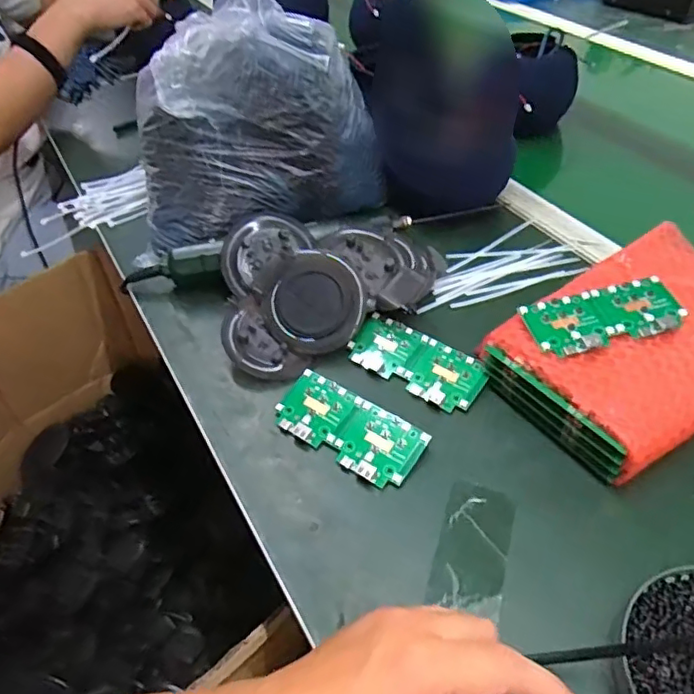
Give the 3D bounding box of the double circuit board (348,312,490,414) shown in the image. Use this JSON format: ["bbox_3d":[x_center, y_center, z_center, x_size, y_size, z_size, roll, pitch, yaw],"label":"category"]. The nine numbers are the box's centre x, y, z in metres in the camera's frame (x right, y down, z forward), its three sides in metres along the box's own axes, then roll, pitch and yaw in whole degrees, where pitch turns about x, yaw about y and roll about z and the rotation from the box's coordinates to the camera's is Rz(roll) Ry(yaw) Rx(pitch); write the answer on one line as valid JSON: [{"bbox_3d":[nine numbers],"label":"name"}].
[{"bbox_3d":[0.056,0.012,0.480,0.115,0.011,0.053,31,55,25],"label":"double circuit board"}]

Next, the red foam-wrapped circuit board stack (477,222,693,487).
[{"bbox_3d":[0.226,0.000,0.451,0.208,0.057,0.151,-24,53,-20],"label":"red foam-wrapped circuit board stack"}]

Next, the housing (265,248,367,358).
[{"bbox_3d":[-0.027,-0.038,0.500,0.083,0.014,0.084,0,94,5],"label":"housing"}]

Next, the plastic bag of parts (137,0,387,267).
[{"bbox_3d":[-0.089,-0.198,0.558,0.240,0.194,0.144,0,48,0],"label":"plastic bag of parts"}]

